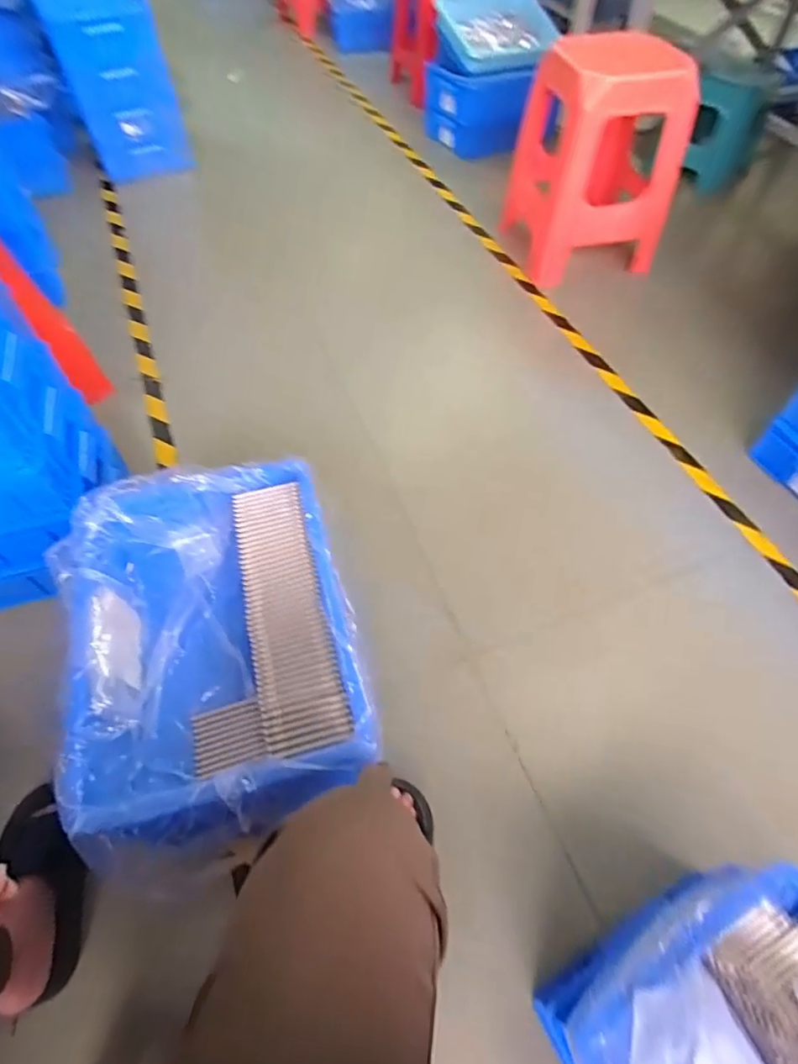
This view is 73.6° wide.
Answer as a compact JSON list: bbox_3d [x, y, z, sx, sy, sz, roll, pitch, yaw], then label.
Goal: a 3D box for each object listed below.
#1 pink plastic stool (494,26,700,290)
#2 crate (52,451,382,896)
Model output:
[{"bbox_3d":[0.509,-0.982,1.399,0.306,0.453,0.379,-8,58,-6],"label":"pink plastic stool"},{"bbox_3d":[-0.223,0.135,0.660,0.319,0.132,0.446,-16,59,-10],"label":"crate"}]

